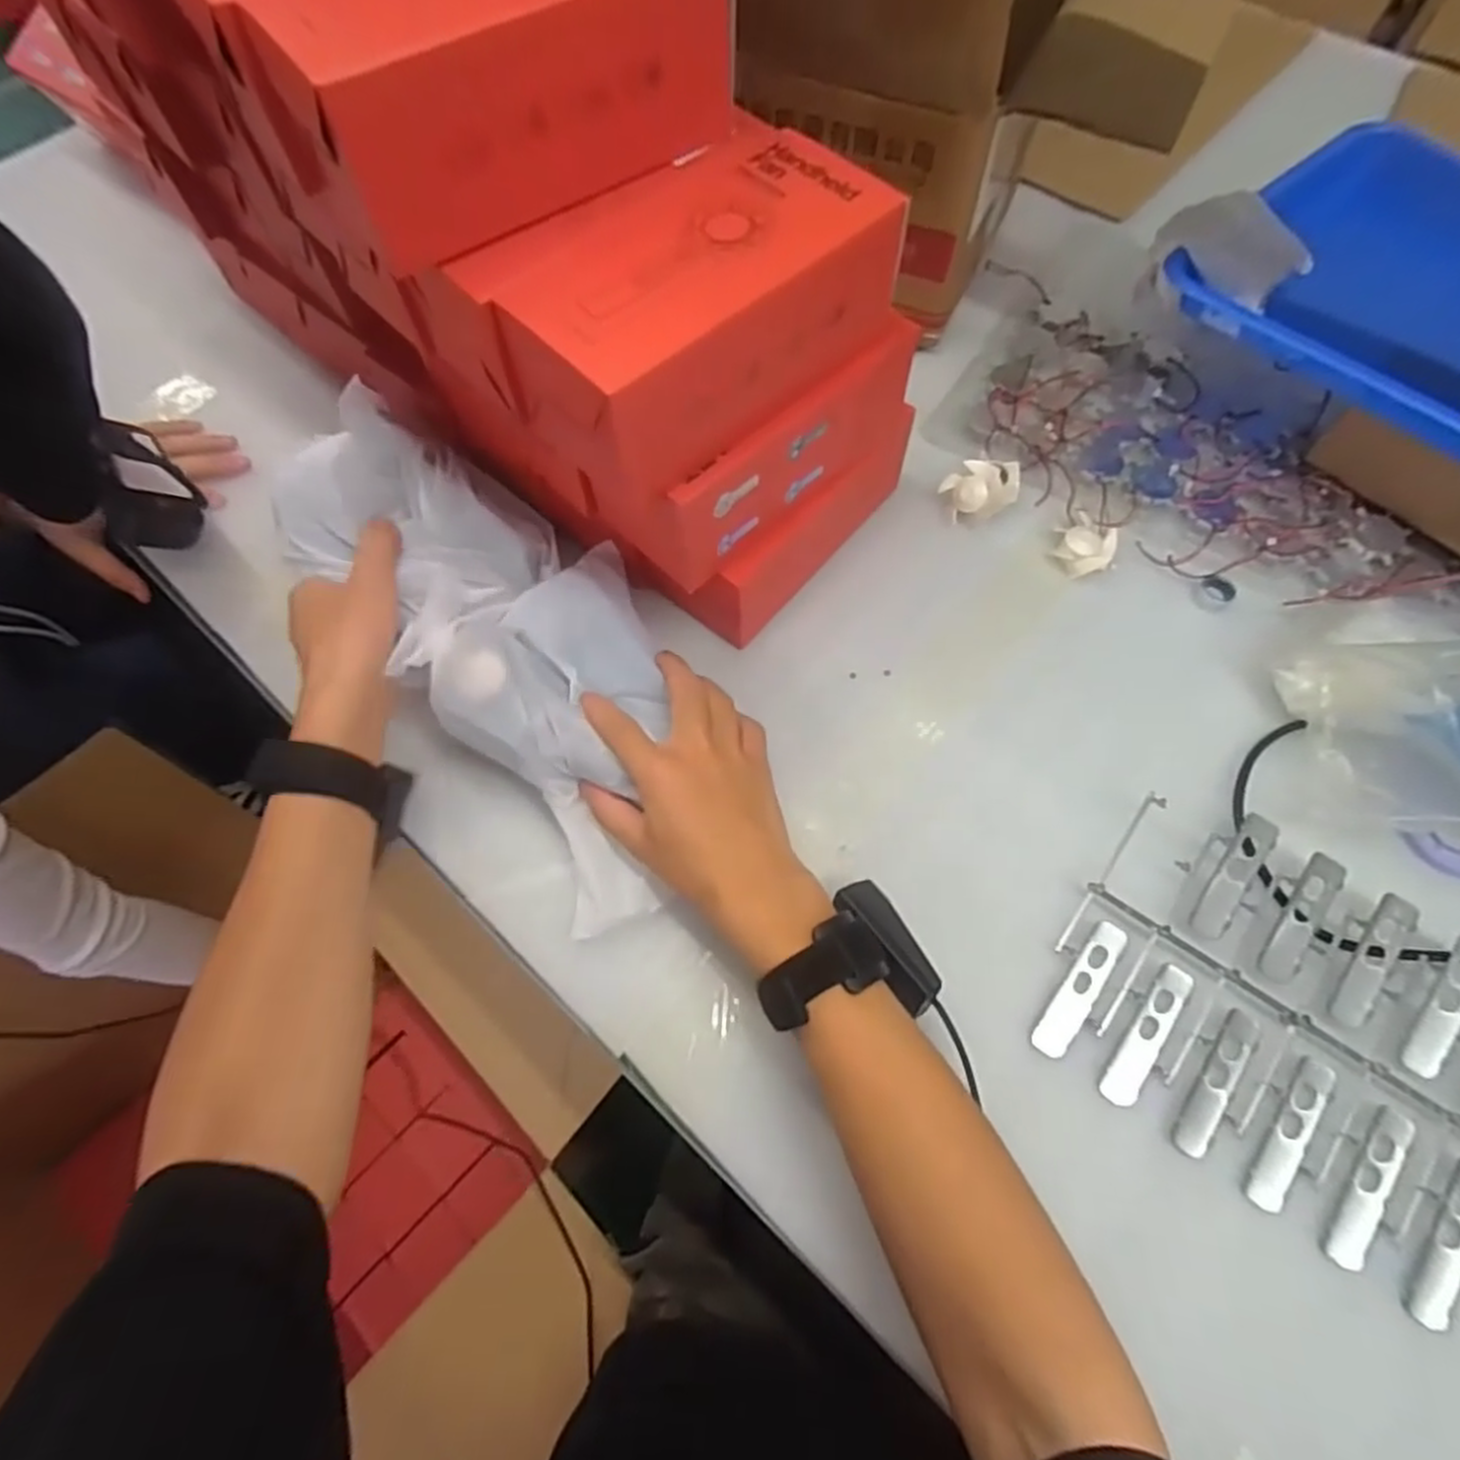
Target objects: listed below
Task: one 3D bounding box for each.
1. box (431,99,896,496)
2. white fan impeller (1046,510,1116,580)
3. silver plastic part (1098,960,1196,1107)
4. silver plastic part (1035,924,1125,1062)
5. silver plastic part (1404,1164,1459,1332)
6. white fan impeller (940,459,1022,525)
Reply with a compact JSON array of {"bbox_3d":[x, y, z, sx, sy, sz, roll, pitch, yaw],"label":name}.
[{"bbox_3d":[-0.030,-0.215,0.380,0.197,0.066,0.131,-38,70,-15],"label":"box"},{"bbox_3d":[0.245,-0.127,0.528,0.040,0.013,0.044,0,65,1],"label":"white fan impeller"},{"bbox_3d":[0.218,0.159,0.398,0.019,0.007,0.079,33,70,15],"label":"silver plastic part"},{"bbox_3d":[0.188,0.138,0.408,0.019,0.005,0.079,35,70,16],"label":"silver plastic part"},{"bbox_3d":[0.340,0.241,0.359,0.018,0.007,0.079,33,70,15],"label":"silver plastic part"},{"bbox_3d":[0.182,-0.170,0.540,0.058,0.030,0.036,-10,65,-4],"label":"white fan impeller"}]

